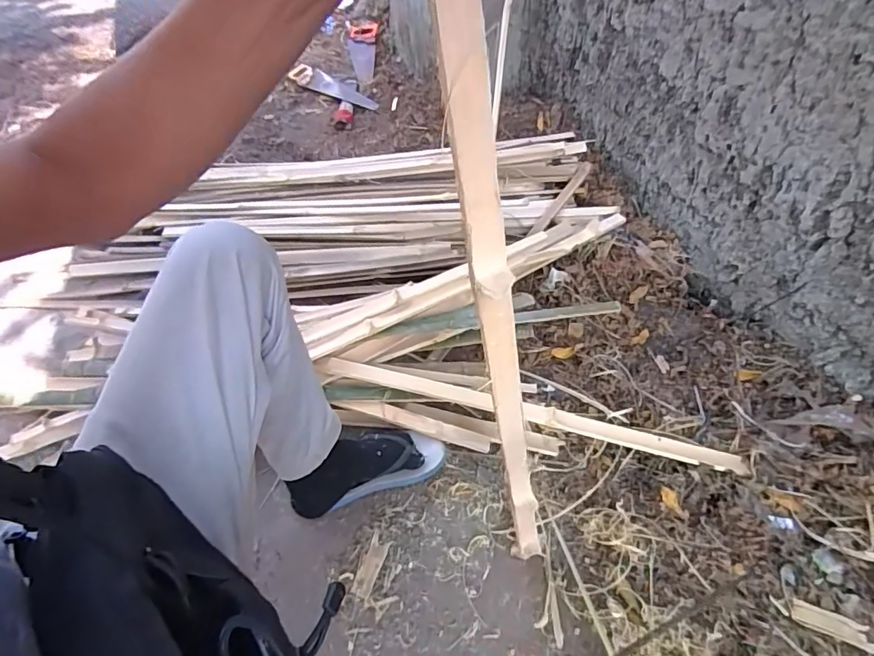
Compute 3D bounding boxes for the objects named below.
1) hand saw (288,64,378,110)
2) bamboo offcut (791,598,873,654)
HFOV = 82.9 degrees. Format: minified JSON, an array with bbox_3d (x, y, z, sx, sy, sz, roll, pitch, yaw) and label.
[{"bbox_3d":[-0.352,-0.830,1.713,0.458,0.024,0.109,34,57,26],"label":"hand saw"},{"bbox_3d":[0.510,0.379,0.618,0.112,0.006,0.036,18,50,34],"label":"bamboo offcut"}]

